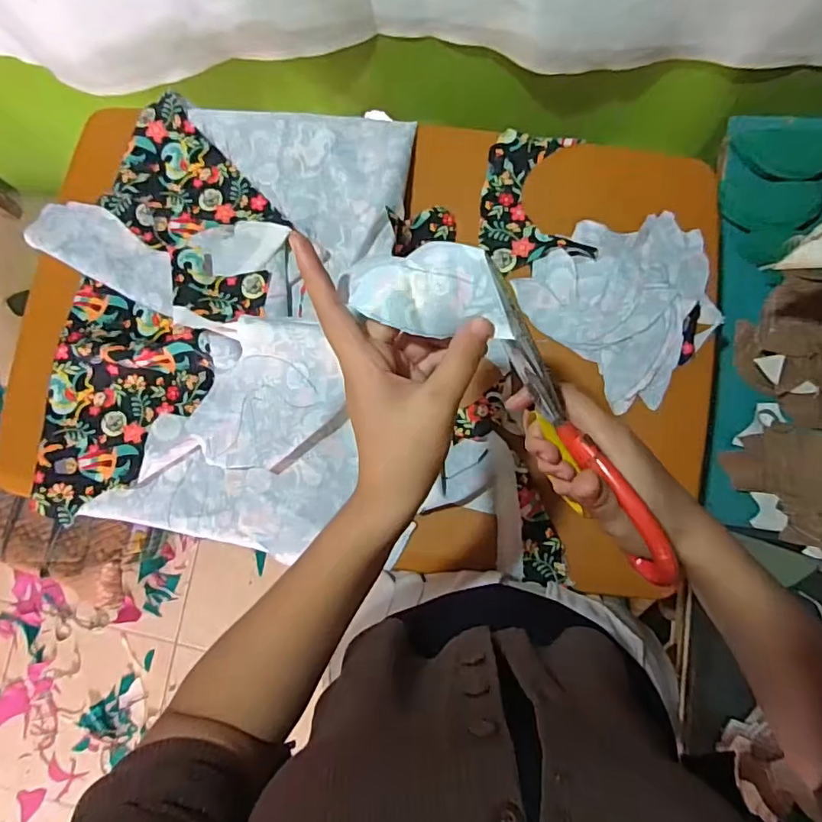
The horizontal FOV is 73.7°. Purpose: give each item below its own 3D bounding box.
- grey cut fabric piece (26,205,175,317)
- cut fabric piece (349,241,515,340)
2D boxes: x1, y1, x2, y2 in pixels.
[{"bbox_3d":[-0.341,-0.180,0.619,0.203,0.014,0.073,29,86,9],"label":"grey cut fabric piece"},{"bbox_3d":[0.010,-0.062,0.290,0.080,0.020,0.046,-3,82,5],"label":"cut fabric piece"}]

